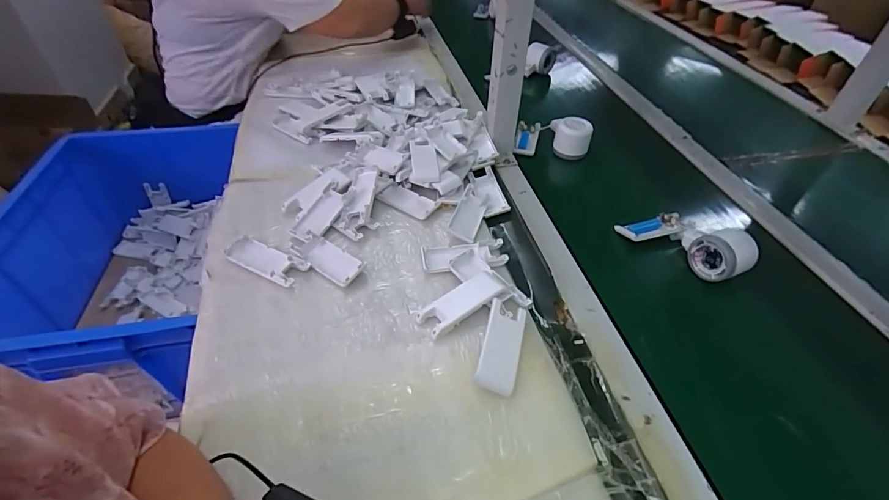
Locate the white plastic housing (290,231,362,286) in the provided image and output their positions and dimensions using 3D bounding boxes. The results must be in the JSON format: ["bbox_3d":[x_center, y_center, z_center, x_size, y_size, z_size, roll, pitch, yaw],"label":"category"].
[{"bbox_3d":[-0.148,0.008,0.528,0.106,0.013,0.039,28,50,24],"label":"white plastic housing"}]

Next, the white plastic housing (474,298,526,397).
[{"bbox_3d":[0.059,0.097,0.435,0.039,0.016,0.098,12,46,10],"label":"white plastic housing"}]

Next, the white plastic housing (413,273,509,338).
[{"bbox_3d":[0.021,0.059,0.472,0.099,0.017,0.043,-24,50,-24],"label":"white plastic housing"}]

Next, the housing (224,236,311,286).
[{"bbox_3d":[-0.217,0.013,0.521,0.099,0.016,0.040,19,47,16],"label":"housing"}]

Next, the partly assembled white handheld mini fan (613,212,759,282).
[{"bbox_3d":[0.321,-0.018,0.564,0.155,0.068,0.079,33,52,27],"label":"partly assembled white handheld mini fan"}]

